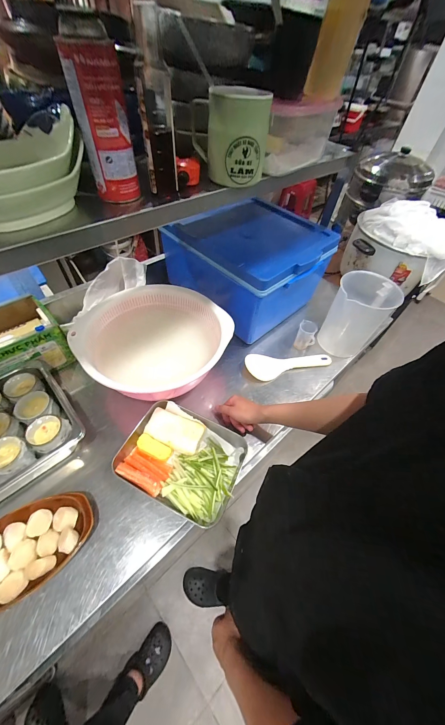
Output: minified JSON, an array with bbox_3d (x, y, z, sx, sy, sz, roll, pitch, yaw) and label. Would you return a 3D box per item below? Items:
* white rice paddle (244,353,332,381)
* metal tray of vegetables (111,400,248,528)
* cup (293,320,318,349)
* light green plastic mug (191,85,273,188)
[{"bbox_3d":[0.201,-0.004,0.779,0.269,0.030,0.084,-11,54,-13],"label":"white rice paddle"},{"bbox_3d":[-0.091,0.213,0.578,0.258,0.046,0.200,22,54,12],"label":"metal tray of vegetables"},{"bbox_3d":[0.260,-0.082,0.801,0.056,0.084,0.054,18,53,9],"label":"cup"},{"bbox_3d":[0.016,-0.386,0.440,0.133,0.119,0.093,0,52,-4],"label":"light green plastic mug"}]

